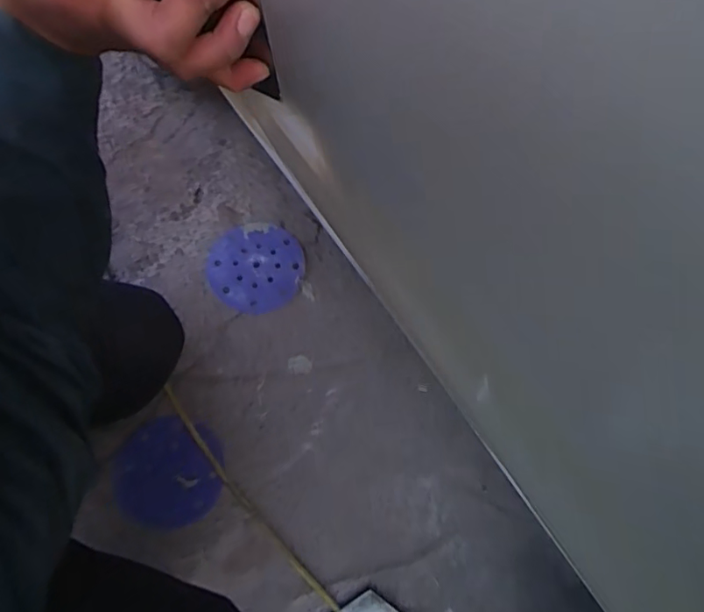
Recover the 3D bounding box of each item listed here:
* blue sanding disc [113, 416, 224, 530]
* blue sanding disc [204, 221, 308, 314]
[{"bbox_3d":[-0.247,0.225,0.722,0.137,0.010,0.137,1,74,-5],"label":"blue sanding disc"},{"bbox_3d":[-0.146,-0.057,0.802,0.142,0.008,0.138,0,74,2],"label":"blue sanding disc"}]

